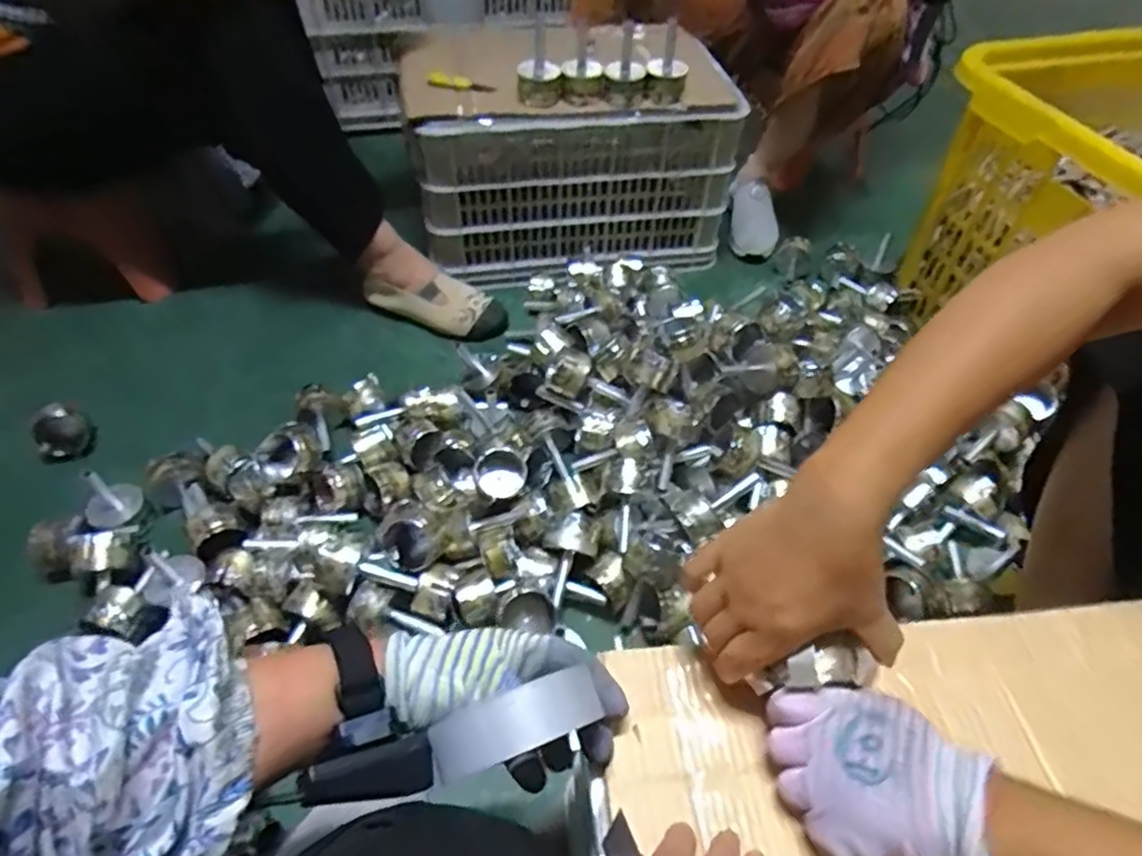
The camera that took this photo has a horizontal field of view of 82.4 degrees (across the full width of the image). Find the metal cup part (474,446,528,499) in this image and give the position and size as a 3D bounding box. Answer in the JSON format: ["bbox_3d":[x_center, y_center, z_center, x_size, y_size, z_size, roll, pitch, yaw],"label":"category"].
[{"bbox_3d":[-0.086,0.056,0.794,0.063,0.037,0.060,2,69,-5],"label":"metal cup part"}]

